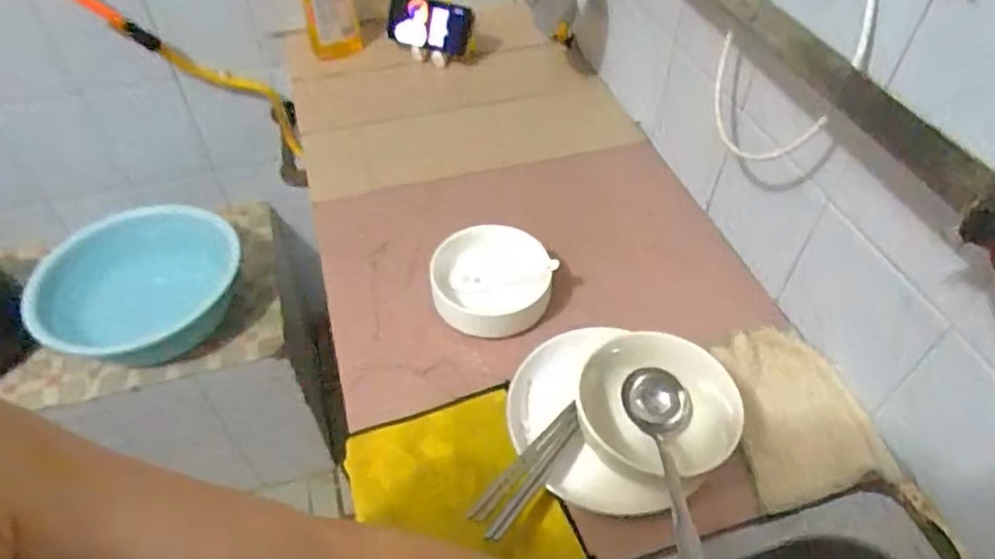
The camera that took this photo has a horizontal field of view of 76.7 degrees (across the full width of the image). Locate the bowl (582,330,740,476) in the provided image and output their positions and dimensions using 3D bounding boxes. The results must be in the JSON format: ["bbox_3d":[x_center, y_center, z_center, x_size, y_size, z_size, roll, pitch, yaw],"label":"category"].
[{"bbox_3d":[0.133,0.116,0.532,0.123,0.071,0.121,0,48,0],"label":"bowl"}]

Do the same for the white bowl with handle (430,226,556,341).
[{"bbox_3d":[-0.006,-0.002,0.662,0.120,0.050,0.124,0,48,0],"label":"white bowl with handle"}]

